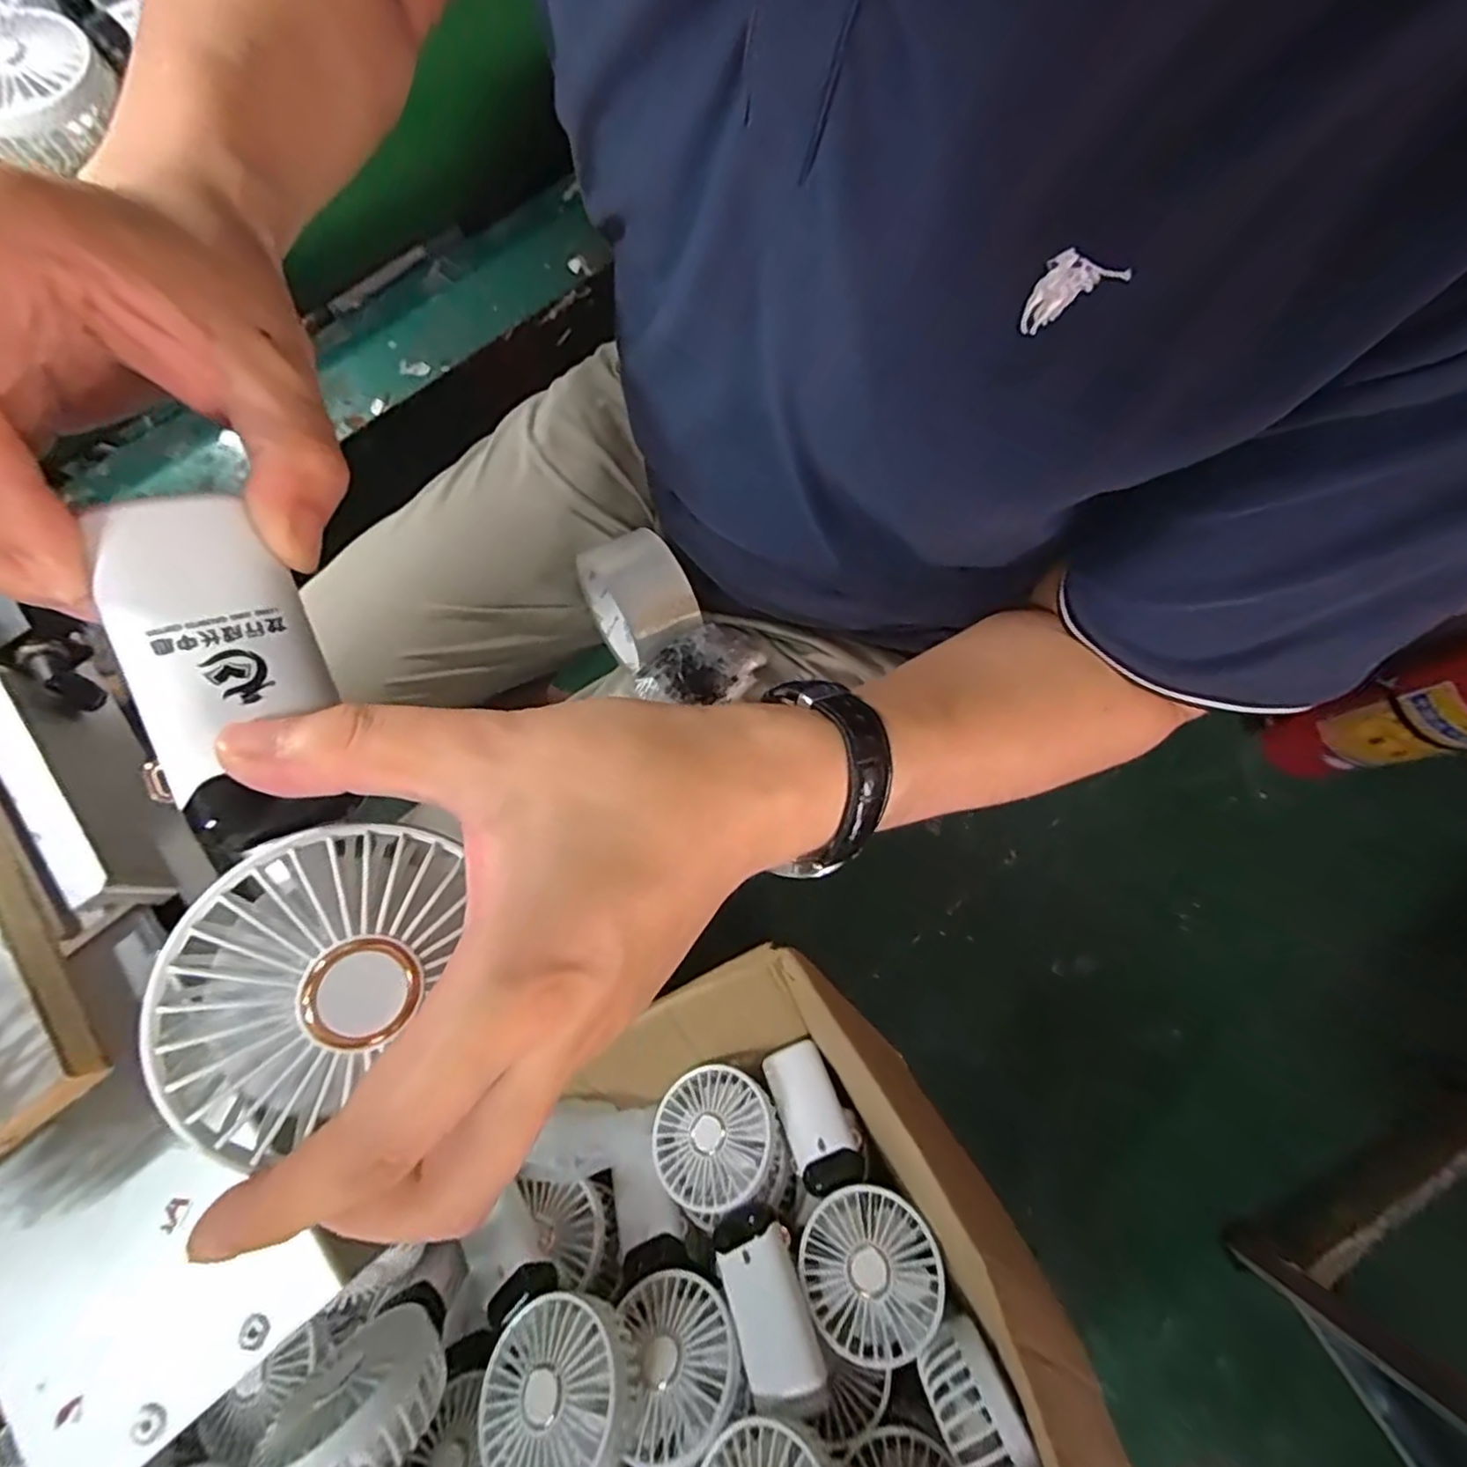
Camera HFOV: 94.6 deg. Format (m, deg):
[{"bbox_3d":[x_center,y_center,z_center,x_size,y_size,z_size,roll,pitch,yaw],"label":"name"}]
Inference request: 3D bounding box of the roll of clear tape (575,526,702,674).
[{"bbox_3d":[-0.065,-0.094,0.486,0.063,0.074,0.097,-34,77,-7],"label":"roll of clear tape"}]

